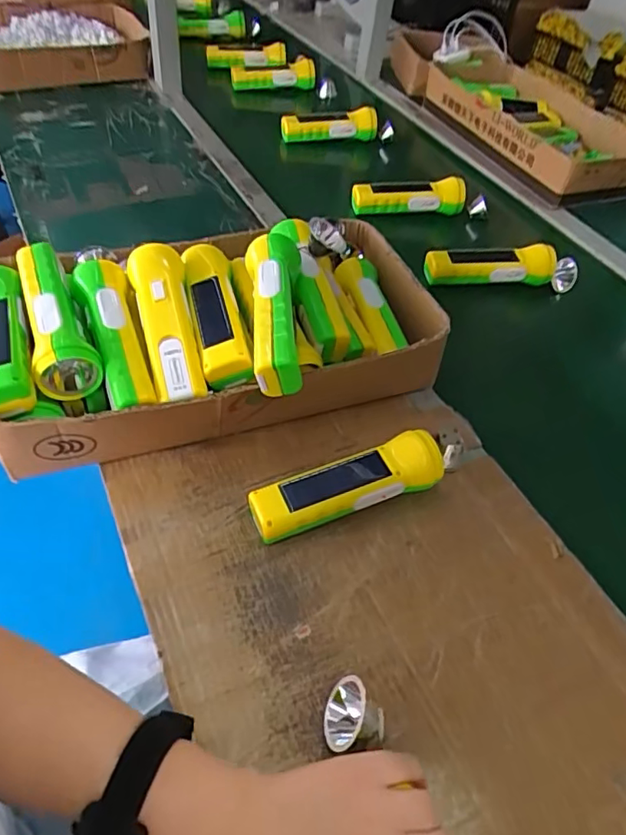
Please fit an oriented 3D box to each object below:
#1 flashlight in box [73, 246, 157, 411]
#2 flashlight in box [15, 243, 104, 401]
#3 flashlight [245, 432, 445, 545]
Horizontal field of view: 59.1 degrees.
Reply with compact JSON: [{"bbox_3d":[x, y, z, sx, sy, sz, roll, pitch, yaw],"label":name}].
[{"bbox_3d":[-0.174,-0.082,0.478,0.047,0.042,0.177,-13,51,-19],"label":"flashlight in box"},{"bbox_3d":[-0.229,-0.088,0.484,0.048,0.048,0.154,-17,53,-22],"label":"flashlight in box"},{"bbox_3d":[0.028,0.058,0.468,0.162,0.048,0.043,-13,52,-17],"label":"flashlight"}]

